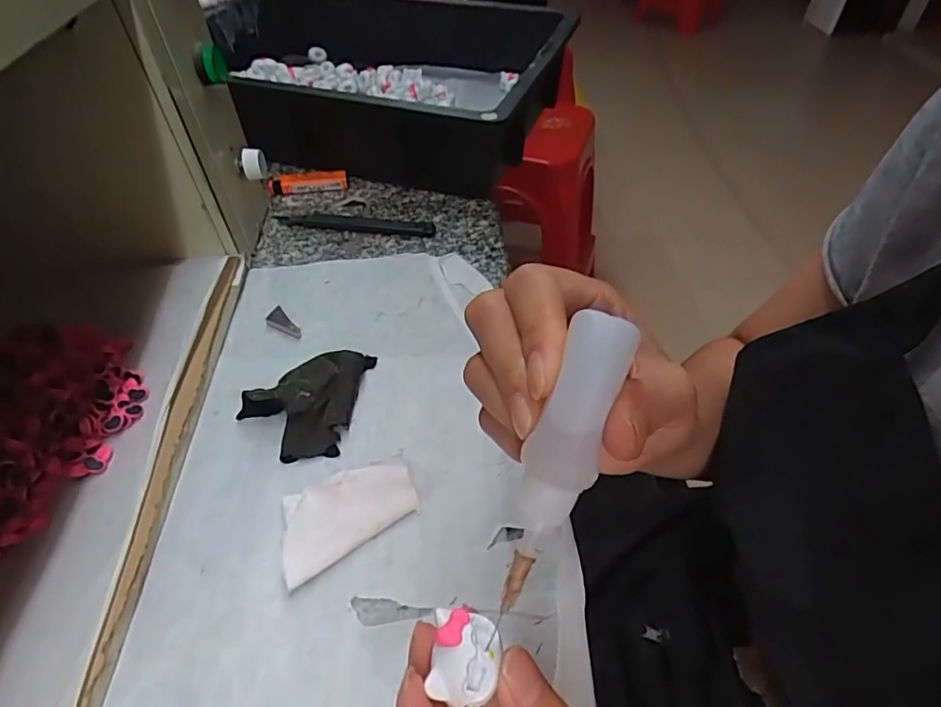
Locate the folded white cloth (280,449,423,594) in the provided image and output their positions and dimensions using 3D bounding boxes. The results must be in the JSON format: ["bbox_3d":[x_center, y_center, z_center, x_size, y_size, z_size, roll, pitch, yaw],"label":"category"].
[{"bbox_3d":[-0.068,0.089,0.304,0.077,0.011,0.050,-21,51,-16],"label":"folded white cloth"}]

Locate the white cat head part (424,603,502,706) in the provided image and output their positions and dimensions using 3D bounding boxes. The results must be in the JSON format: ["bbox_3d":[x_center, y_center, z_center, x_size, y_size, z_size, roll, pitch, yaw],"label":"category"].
[{"bbox_3d":[-0.002,0.089,0.161,0.019,0.007,0.024,7,49,8],"label":"white cat head part"}]

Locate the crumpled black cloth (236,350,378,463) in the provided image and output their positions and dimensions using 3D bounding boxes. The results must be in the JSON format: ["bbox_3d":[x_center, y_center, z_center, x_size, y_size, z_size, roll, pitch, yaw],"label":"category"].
[{"bbox_3d":[-0.096,0.032,0.349,0.087,0.024,0.061,-26,52,-20],"label":"crumpled black cloth"}]

